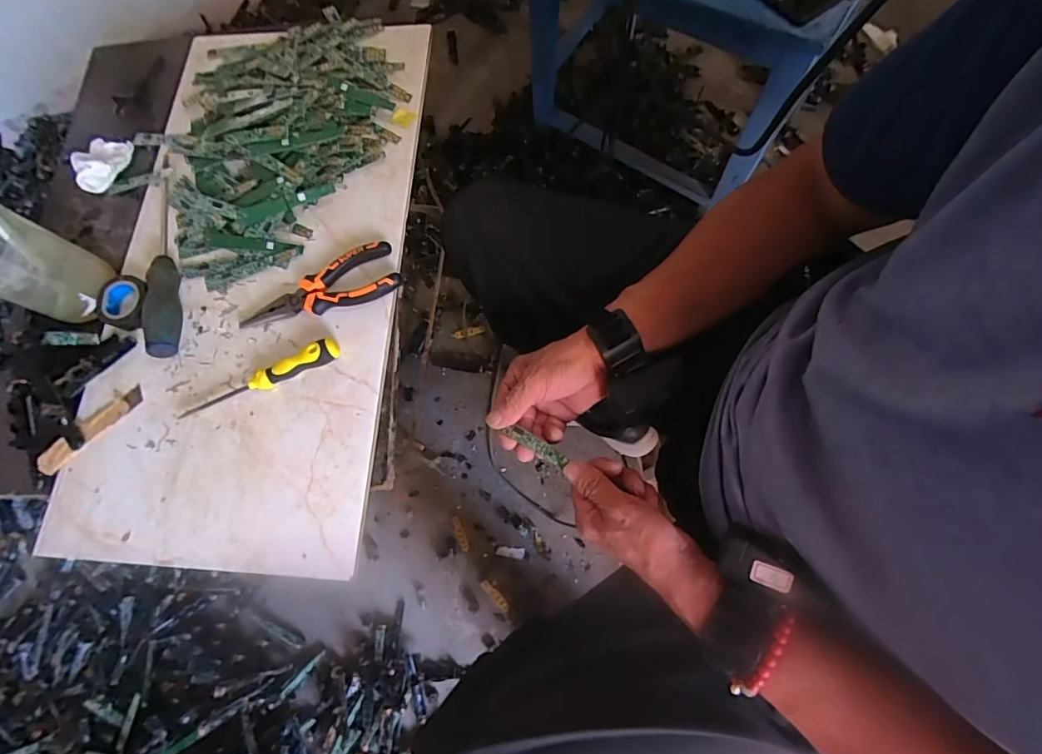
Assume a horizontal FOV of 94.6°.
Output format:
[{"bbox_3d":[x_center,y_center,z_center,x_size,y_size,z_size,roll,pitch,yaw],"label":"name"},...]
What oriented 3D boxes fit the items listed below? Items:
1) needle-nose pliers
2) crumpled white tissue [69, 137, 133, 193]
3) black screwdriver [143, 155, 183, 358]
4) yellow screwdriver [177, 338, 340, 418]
[{"bbox_3d":[-0.195,-0.080,0.469,0.156,0.020,0.054,-27,71,-2],"label":"needle-nose pliers"},{"bbox_3d":[-0.482,-0.246,0.553,0.052,0.025,0.067,8,74,10],"label":"crumpled white tissue"},{"bbox_3d":[-0.371,-0.129,0.495,0.025,0.035,0.239,-18,71,1],"label":"black screwdriver"},{"bbox_3d":[-0.243,0.002,0.446,0.156,0.024,0.020,-24,71,-1],"label":"yellow screwdriver"}]

